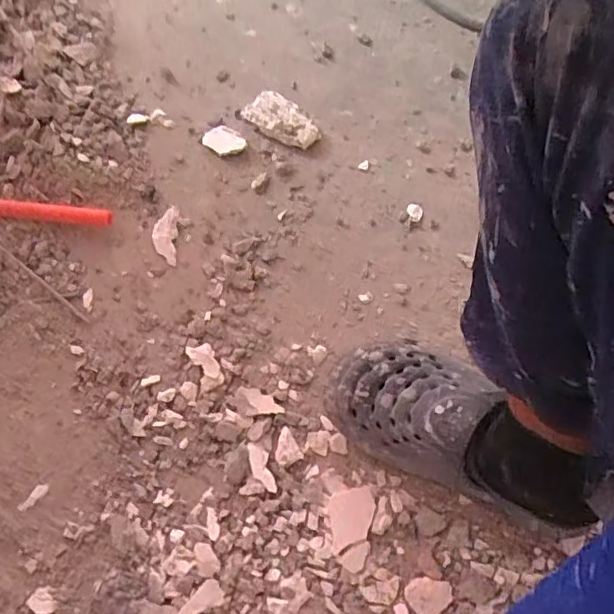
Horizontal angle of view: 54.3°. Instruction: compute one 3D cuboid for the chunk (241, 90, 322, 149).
[{"bbox_3d":[-0.029,-0.232,0.745,0.094,0.019,0.049,34,76,10],"label":"chunk"}]

